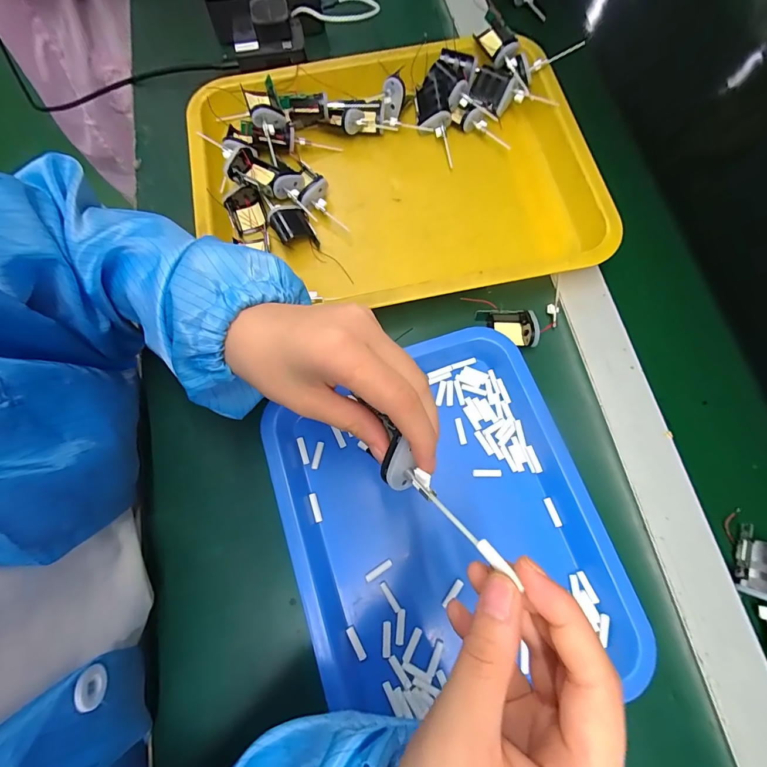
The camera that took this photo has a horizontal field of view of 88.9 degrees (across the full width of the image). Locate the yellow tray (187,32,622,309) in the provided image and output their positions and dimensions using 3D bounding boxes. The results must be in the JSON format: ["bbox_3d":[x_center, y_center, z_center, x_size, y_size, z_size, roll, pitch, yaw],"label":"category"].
[{"bbox_3d":[0.002,-0.210,0.396,0.394,0.052,0.295,-10,73,-5],"label":"yellow tray"}]

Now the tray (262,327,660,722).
[{"bbox_3d":[0.042,0.102,0.303,0.232,0.026,0.258,-17,74,-7],"label":"tray"}]

